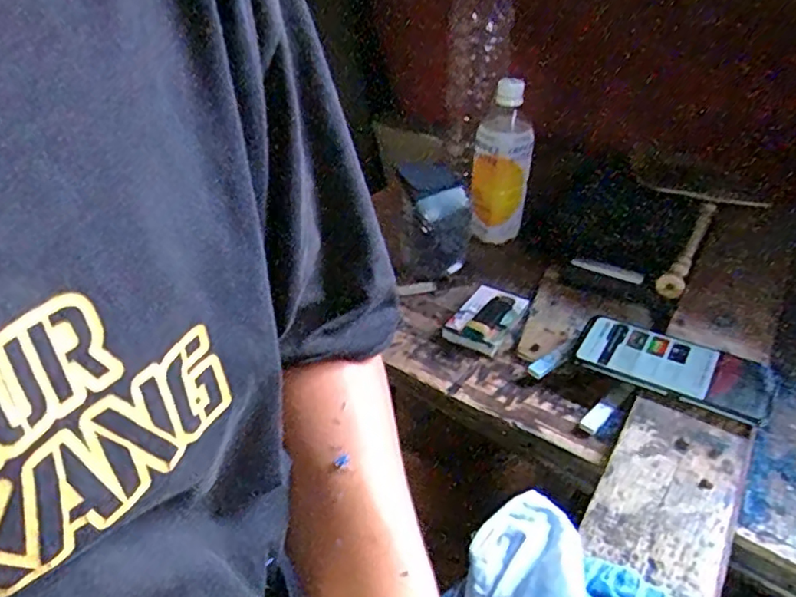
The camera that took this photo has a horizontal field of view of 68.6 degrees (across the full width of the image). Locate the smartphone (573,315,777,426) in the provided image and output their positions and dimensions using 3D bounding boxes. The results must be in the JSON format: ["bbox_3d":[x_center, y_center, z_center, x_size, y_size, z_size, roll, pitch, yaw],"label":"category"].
[{"bbox_3d":[0.253,0.062,0.539,0.162,0.015,0.072,22,51,29],"label":"smartphone"}]

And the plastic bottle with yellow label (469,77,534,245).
[{"bbox_3d":[0.132,-0.175,0.753,0.073,0.201,0.072,2,35,9],"label":"plastic bottle with yellow label"}]

